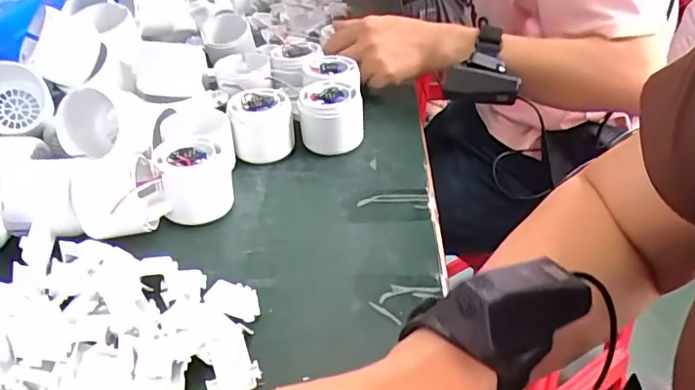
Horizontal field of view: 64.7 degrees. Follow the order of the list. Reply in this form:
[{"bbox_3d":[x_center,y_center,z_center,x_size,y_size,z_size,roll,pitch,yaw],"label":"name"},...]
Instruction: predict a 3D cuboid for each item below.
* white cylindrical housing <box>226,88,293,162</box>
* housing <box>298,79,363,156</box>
[{"bbox_3d":[-0.077,-0.063,0.514,0.064,0.053,0.056,-7,36,-7],"label":"white cylindrical housing"},{"bbox_3d":[-0.016,-0.073,0.523,0.058,0.055,0.060,-1,36,1],"label":"housing"}]

